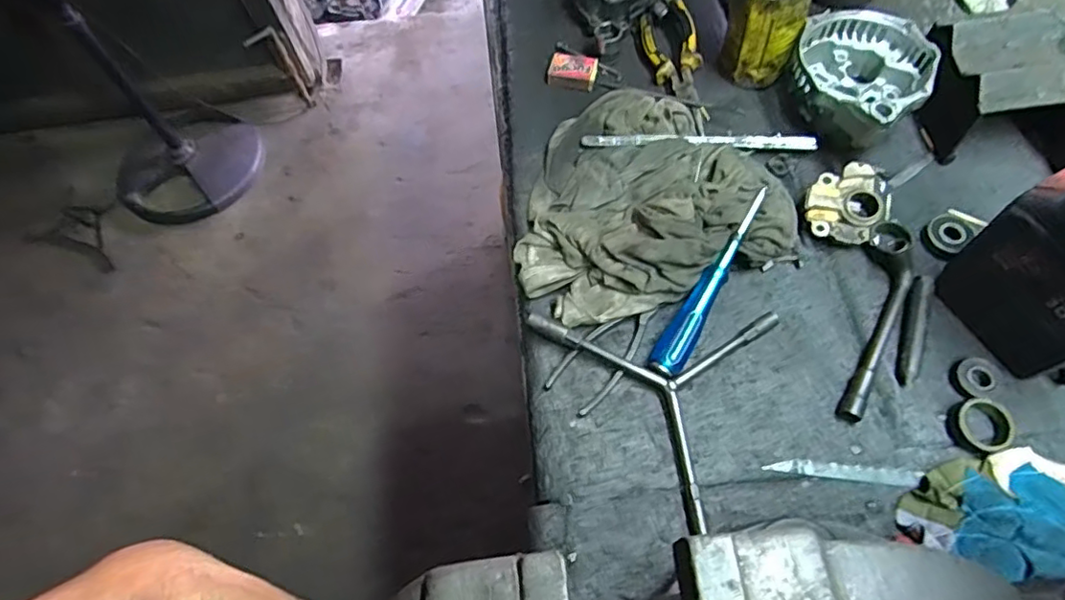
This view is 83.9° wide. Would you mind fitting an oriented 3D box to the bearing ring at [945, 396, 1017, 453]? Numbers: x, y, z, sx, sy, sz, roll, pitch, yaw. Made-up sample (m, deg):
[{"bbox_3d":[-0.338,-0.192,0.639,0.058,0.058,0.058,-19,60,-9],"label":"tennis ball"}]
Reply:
[{"bbox_3d":[0.346,0.097,0.458,0.040,0.015,0.041,-2,63,3],"label":"bearing ring"}]

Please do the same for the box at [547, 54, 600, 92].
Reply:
[{"bbox_3d":[0.046,-0.262,0.682,0.054,0.020,0.038,15,65,11],"label":"box"}]

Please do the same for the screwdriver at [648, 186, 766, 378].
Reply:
[{"bbox_3d":[0.156,-0.013,0.516,0.027,0.028,0.184,29,78,17],"label":"screwdriver"}]

